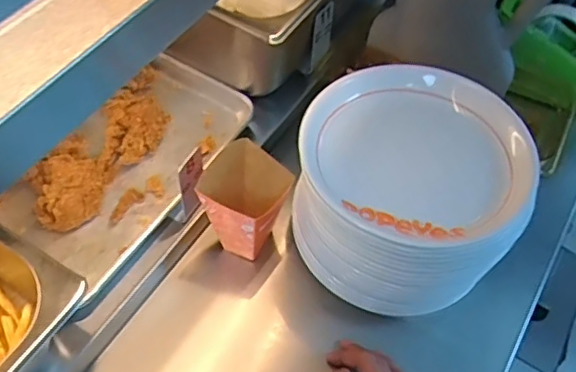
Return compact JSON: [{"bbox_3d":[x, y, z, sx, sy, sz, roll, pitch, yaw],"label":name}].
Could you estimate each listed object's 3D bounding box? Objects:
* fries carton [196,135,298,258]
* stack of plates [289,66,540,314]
[{"bbox_3d":[-0.043,0.017,0.627,0.073,0.106,0.078,20,57,8],"label":"fries carton"},{"bbox_3d":[0.125,0.009,0.593,0.217,0.156,0.204,-14,59,-14],"label":"stack of plates"}]

